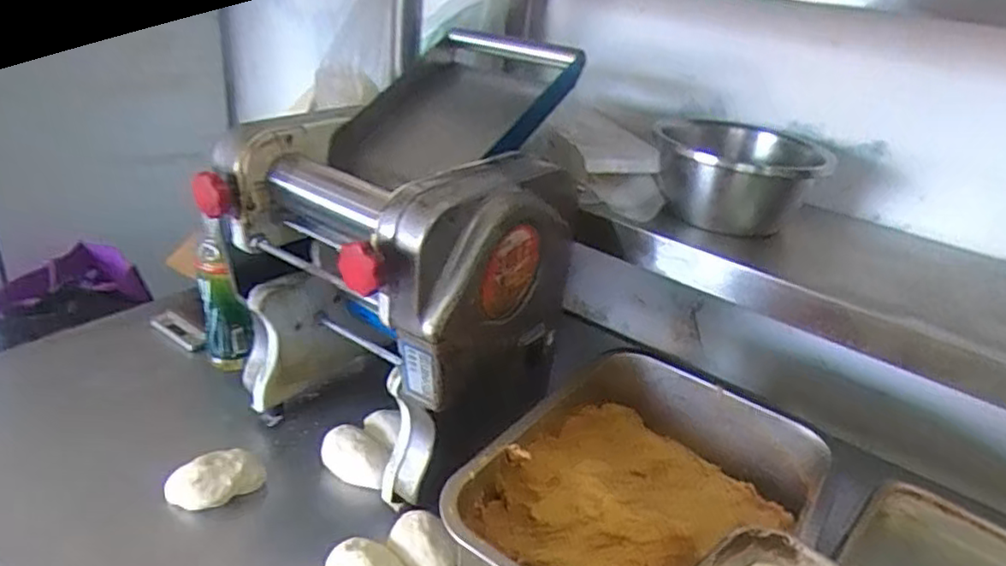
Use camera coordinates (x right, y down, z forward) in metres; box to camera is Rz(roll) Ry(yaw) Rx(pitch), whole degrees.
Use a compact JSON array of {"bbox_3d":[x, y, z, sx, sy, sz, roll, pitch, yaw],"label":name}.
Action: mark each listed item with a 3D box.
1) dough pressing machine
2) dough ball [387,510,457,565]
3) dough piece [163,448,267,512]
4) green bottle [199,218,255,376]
[{"bbox_3d":[-0.088,-0.028,0.734,0.291,0.397,0.361,23,31,28],"label":"dough pressing machine"},{"bbox_3d":[-0.077,0.258,0.630,0.054,0.036,0.084,-18,37,-40],"label":"dough ball"},{"bbox_3d":[-0.304,0.204,0.682,0.062,0.037,0.088,28,34,34],"label":"dough piece"},{"bbox_3d":[-0.360,0.023,0.837,0.063,0.191,0.048,-6,30,-24],"label":"green bottle"}]

